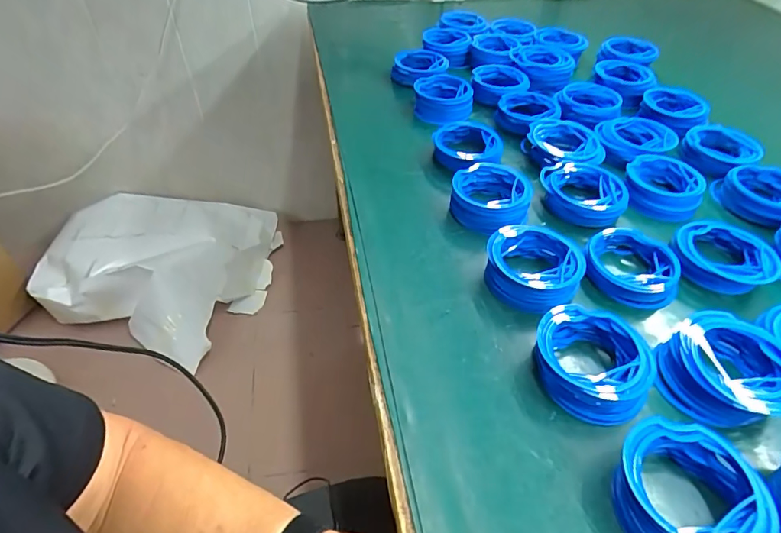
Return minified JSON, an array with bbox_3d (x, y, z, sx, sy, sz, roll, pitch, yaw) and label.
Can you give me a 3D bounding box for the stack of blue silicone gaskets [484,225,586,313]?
[{"bbox_3d":[0.155,-0.001,0.510,0.104,0.032,0.099,31,54,27],"label":"stack of blue silicone gaskets"}]

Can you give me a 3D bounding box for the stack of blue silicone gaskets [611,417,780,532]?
[{"bbox_3d":[0.219,0.168,0.343,0.099,0.038,0.104,24,51,22],"label":"stack of blue silicone gaskets"}]

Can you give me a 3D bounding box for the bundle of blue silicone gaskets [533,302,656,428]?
[{"bbox_3d":[0.183,0.084,0.425,0.098,0.041,0.097,0,46,0],"label":"bundle of blue silicone gaskets"}]

